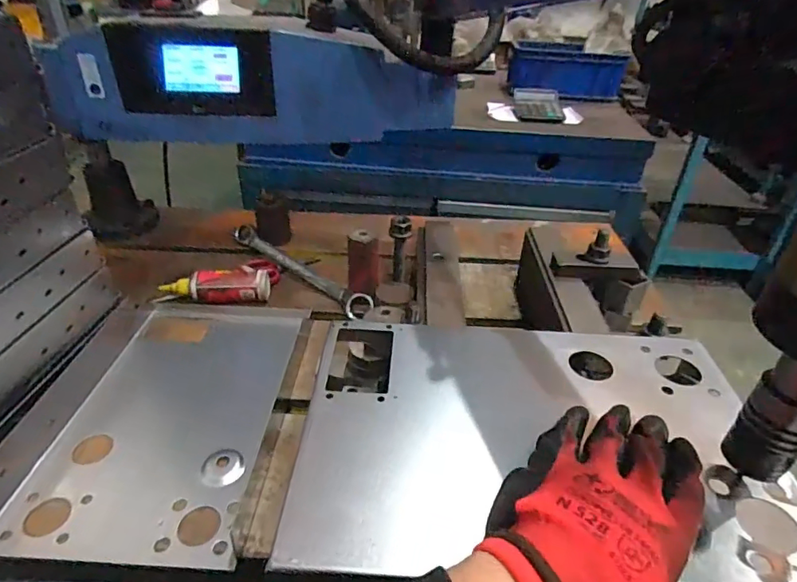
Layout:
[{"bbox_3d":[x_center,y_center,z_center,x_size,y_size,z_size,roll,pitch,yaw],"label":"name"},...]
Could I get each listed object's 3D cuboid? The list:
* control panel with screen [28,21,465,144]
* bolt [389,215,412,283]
[{"bbox_3d":[-0.189,-0.268,0.686,0.533,0.167,0.089,5,33,-1],"label":"control panel with screen"},{"bbox_3d":[0.001,-0.048,0.567,0.023,0.079,0.019,7,33,1],"label":"bolt"}]

